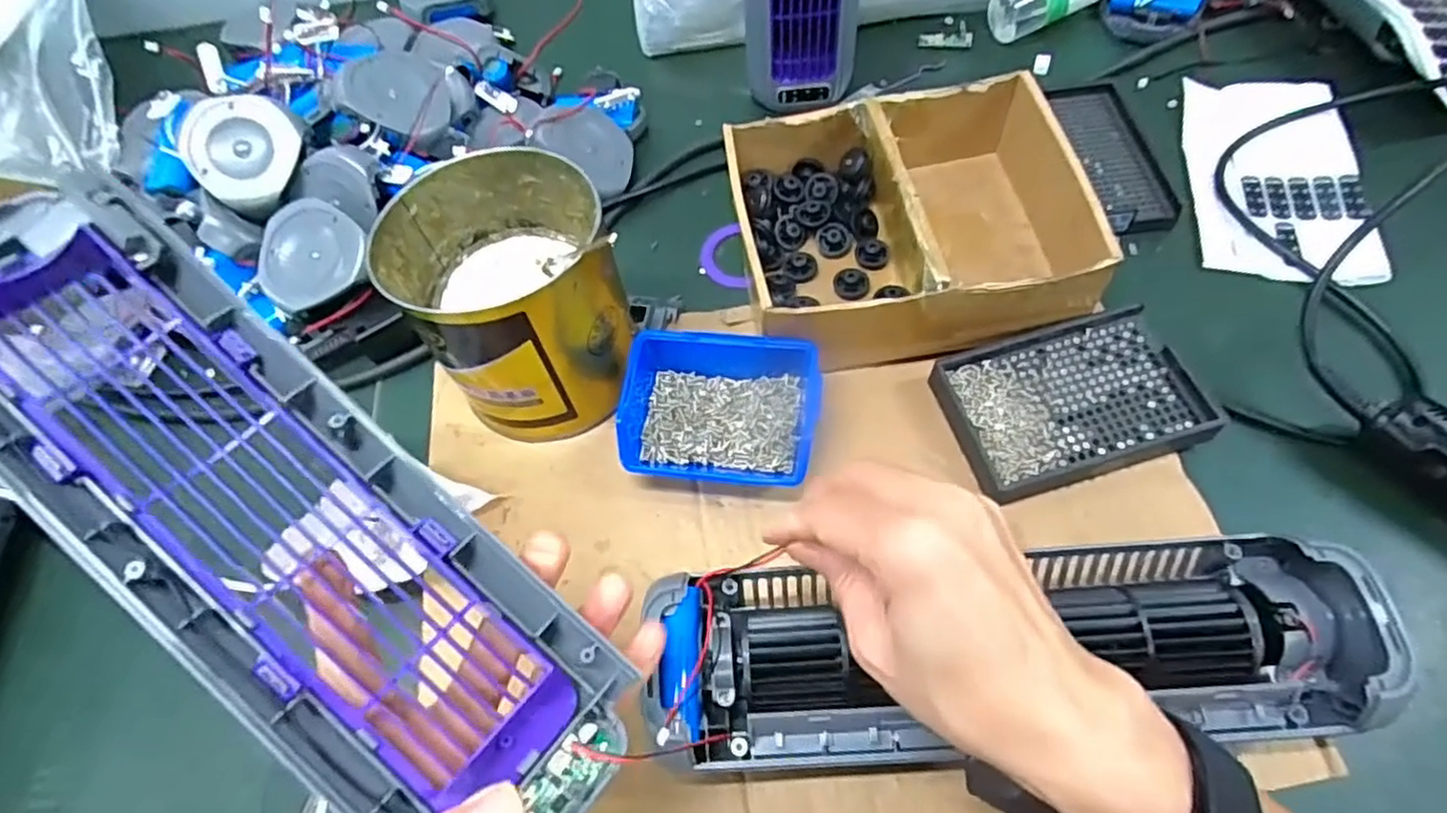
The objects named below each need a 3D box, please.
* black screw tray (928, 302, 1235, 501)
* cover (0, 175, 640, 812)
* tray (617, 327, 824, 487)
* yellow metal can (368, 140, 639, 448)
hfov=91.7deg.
[{"bbox_3d":[0.204,-0.003,0.418,0.136,0.023,0.091,-16,61,-5],"label":"black screw tray"},{"bbox_3d":[-0.149,0.037,0.233,0.275,0.037,0.082,42,72,1],"label":"cover"},{"bbox_3d":[0.000,0.002,0.417,0.112,0.042,0.086,3,61,6],"label":"tray"},{"bbox_3d":[-0.121,-0.063,0.418,0.123,0.102,0.135,-11,61,-2],"label":"yellow metal can"}]

